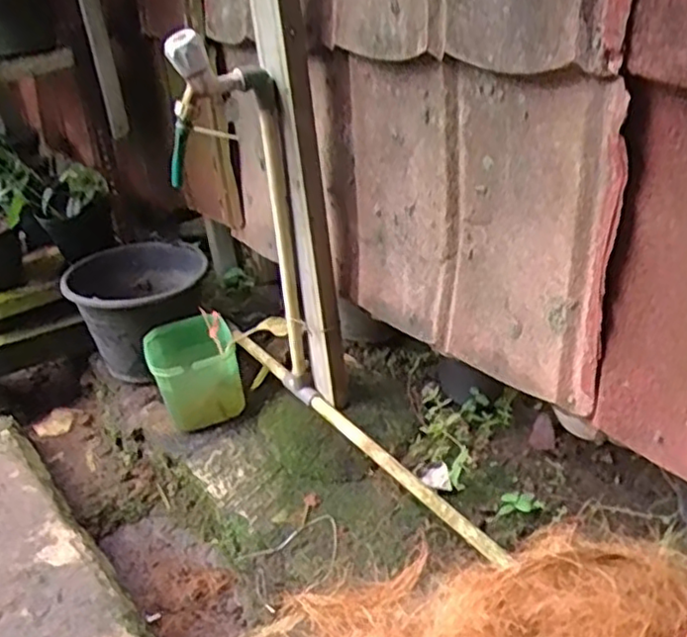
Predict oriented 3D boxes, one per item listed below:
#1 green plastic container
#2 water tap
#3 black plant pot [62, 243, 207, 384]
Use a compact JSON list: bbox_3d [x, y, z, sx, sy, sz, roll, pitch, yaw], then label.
[{"bbox_3d":[-0.272,0.100,1.289,0.152,0.198,0.122,-14,30,-11],"label":"green plastic container"},{"bbox_3d":[-0.171,-0.288,0.910,0.093,0.174,0.150,15,37,35],"label":"water tap"},{"bbox_3d":[-0.401,-0.019,1.441,0.276,0.219,0.310,-22,32,-24],"label":"black plant pot"}]

